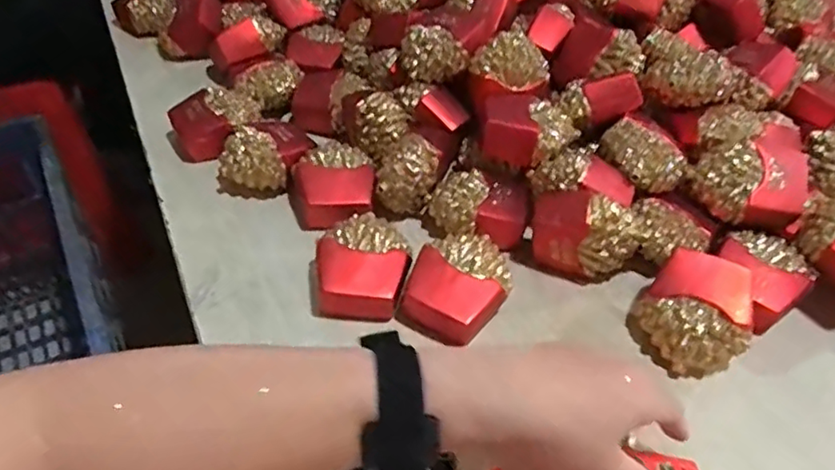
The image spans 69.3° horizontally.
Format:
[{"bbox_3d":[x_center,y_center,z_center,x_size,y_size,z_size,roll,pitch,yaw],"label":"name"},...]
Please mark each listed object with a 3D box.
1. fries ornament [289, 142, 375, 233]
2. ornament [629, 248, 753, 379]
[{"bbox_3d":[-0.076,-0.045,0.537,0.072,0.034,0.079,-5,45,-9],"label":"fries ornament"},{"bbox_3d":[0.204,0.059,0.443,0.073,0.059,0.068,32,51,26],"label":"ornament"}]

